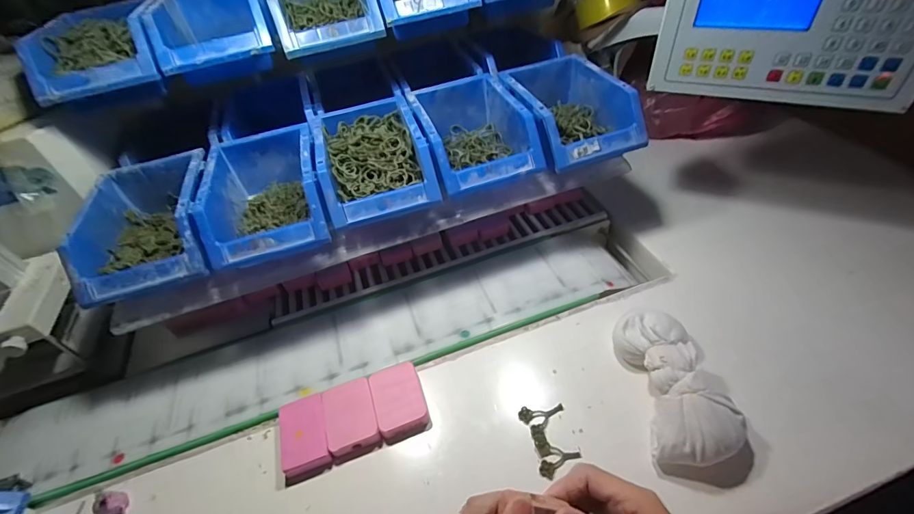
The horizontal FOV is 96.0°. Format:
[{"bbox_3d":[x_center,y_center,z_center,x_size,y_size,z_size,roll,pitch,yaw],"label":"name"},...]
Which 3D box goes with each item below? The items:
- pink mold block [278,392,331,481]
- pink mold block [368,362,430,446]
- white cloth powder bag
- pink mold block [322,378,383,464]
[{"bbox_3d":[-0.154,0.181,0.418,0.046,0.019,0.071,-17,45,-8],"label":"pink mold block"},{"bbox_3d":[-0.060,0.151,0.431,0.051,0.017,0.072,-18,45,-9],"label":"pink mold block"},{"bbox_3d":[0.211,0.119,0.405,0.074,0.053,0.155,-6,44,3],"label":"white cloth powder bag"},{"bbox_3d":[-0.108,0.165,0.422,0.049,0.015,0.071,-18,45,-9],"label":"pink mold block"}]

